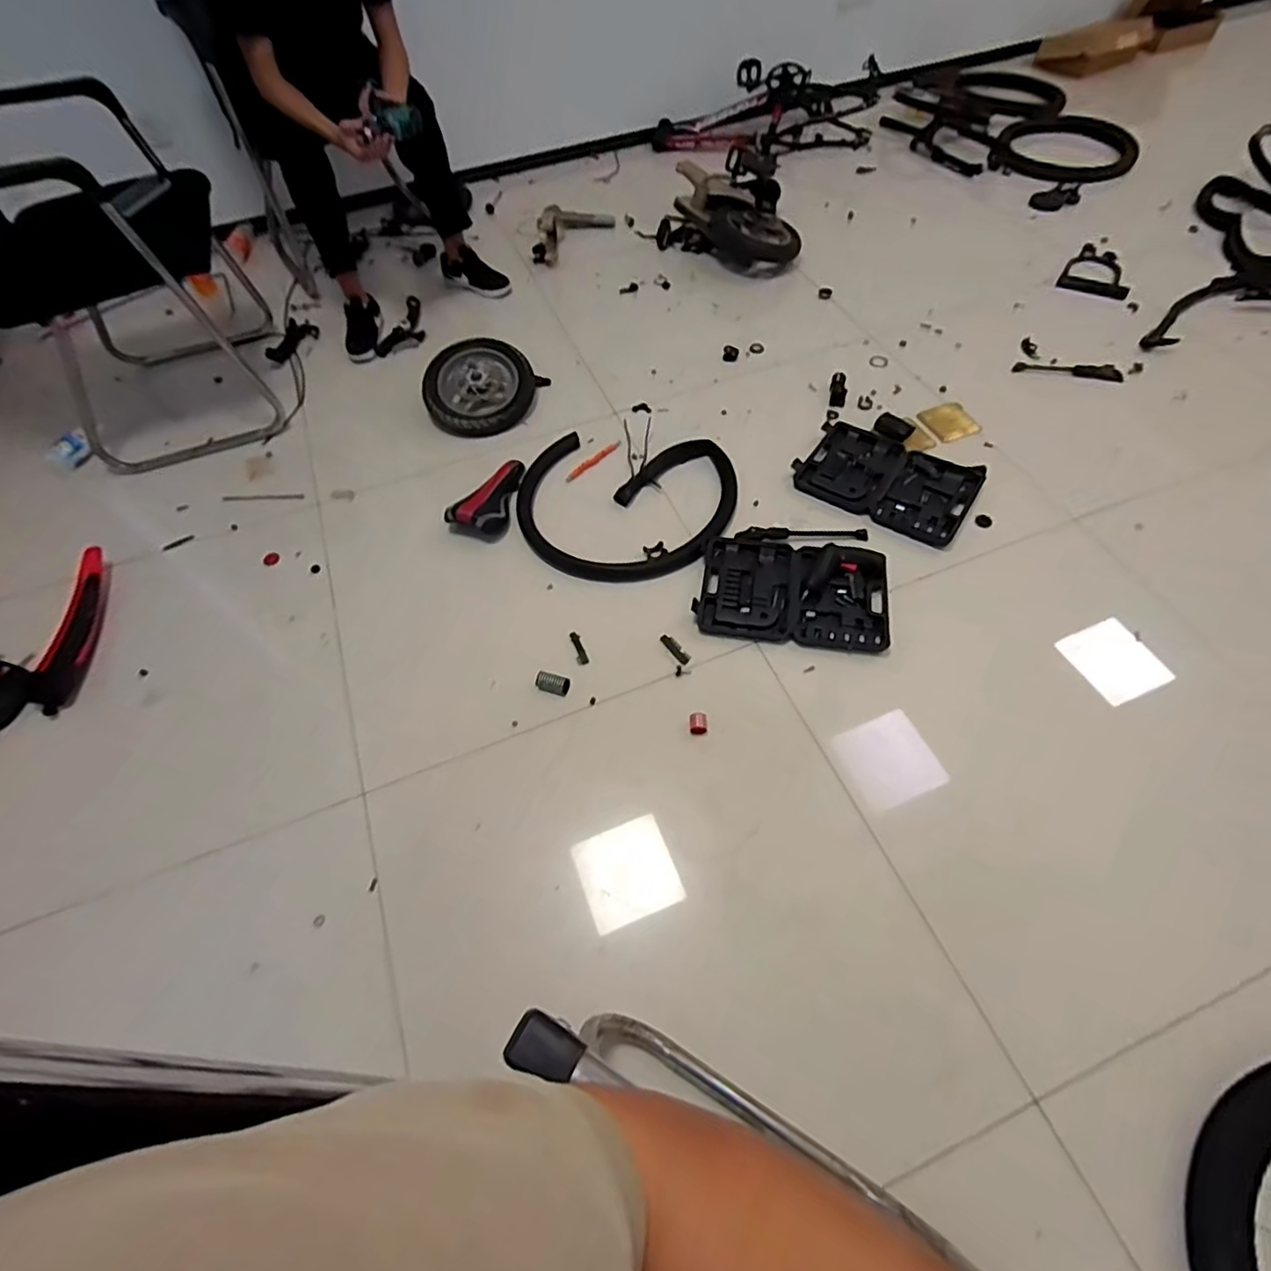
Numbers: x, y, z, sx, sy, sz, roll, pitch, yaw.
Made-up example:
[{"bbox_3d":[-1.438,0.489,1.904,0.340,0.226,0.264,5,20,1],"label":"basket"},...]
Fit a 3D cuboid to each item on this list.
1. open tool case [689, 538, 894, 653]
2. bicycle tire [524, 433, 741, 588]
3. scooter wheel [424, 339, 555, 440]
[{"bbox_3d":[0.330,-0.103,1.269,0.383,0.040,0.264,9,59,9],"label":"open tool case"},{"bbox_3d":[-0.017,-0.314,1.438,0.509,0.040,0.442,2,58,4],"label":"bicycle tire"},{"bbox_3d":[-0.425,-0.673,1.653,0.298,0.056,0.298,1,82,-5],"label":"scooter wheel"}]

